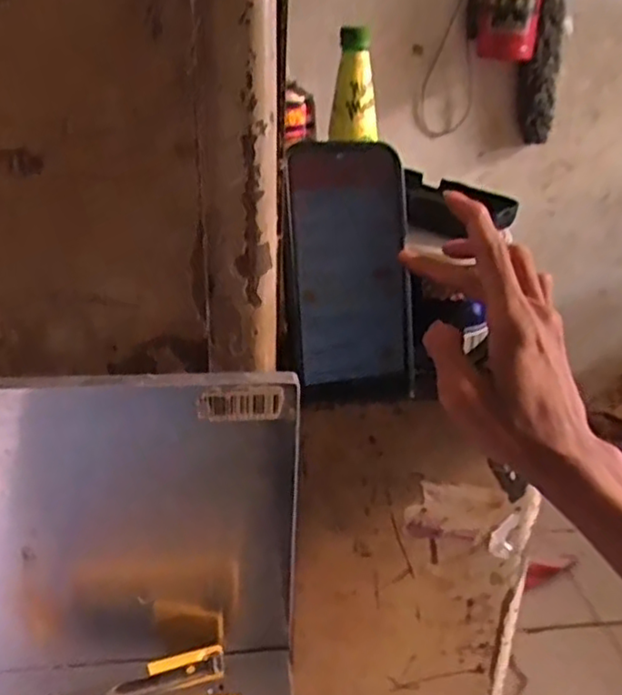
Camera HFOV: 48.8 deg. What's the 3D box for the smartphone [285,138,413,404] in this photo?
[{"bbox_3d":[0.027,-0.049,0.442,0.077,0.163,0.009,-6,5,-14],"label":"smartphone"}]

